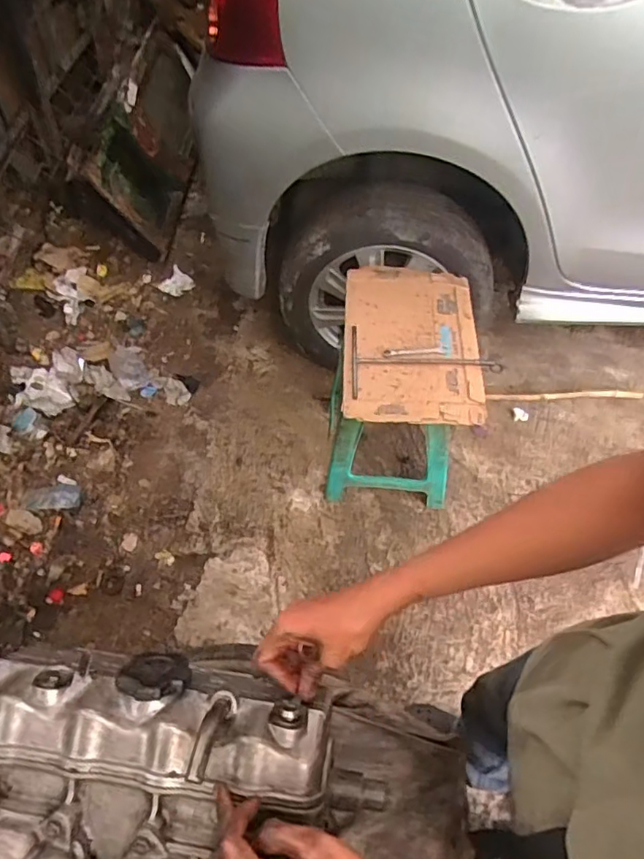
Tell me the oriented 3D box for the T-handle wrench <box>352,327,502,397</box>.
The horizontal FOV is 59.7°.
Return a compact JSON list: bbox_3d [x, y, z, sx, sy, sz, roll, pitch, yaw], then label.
[{"bbox_3d":[0.225,-0.141,1.217,0.320,0.019,0.187,0,57,3],"label":"T-handle wrench"}]

